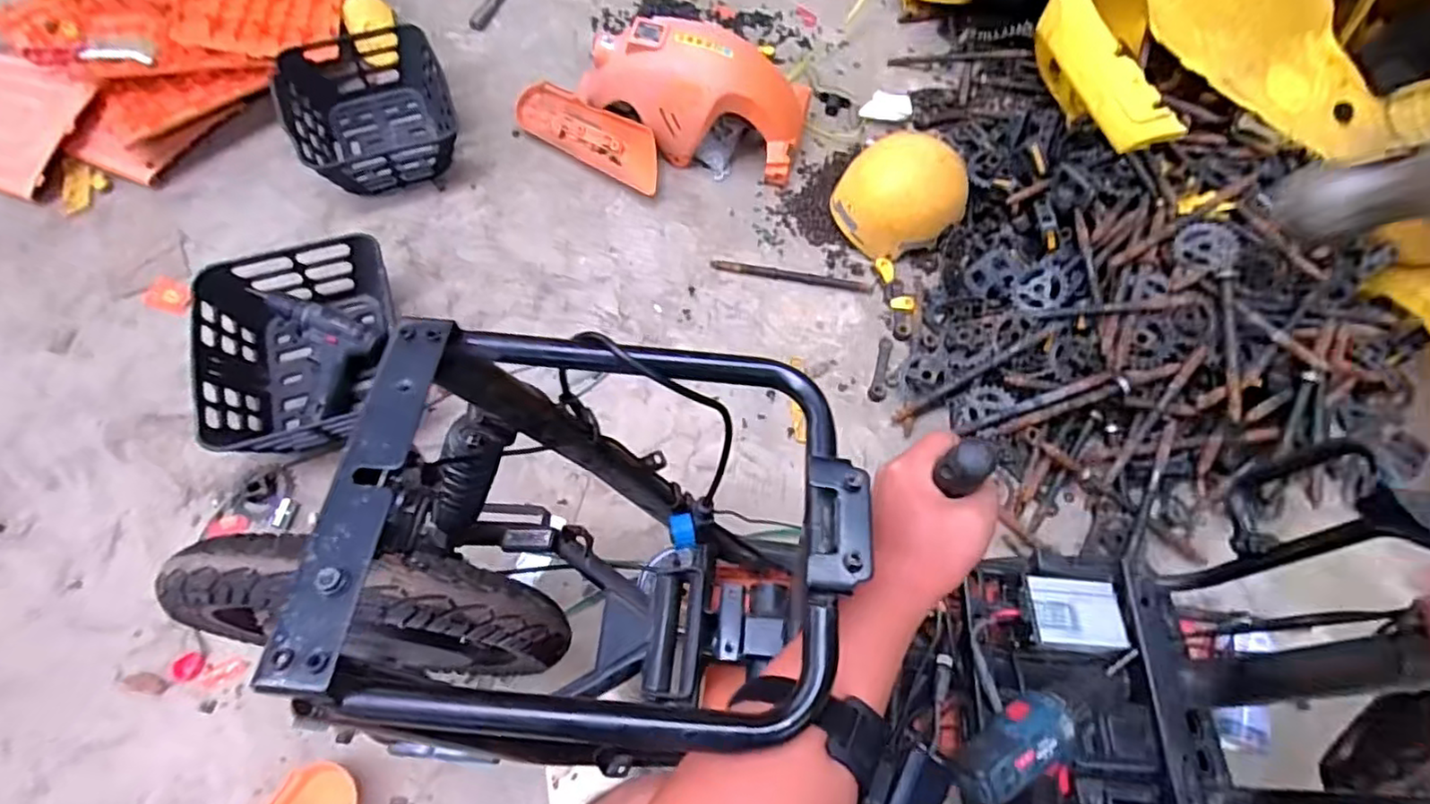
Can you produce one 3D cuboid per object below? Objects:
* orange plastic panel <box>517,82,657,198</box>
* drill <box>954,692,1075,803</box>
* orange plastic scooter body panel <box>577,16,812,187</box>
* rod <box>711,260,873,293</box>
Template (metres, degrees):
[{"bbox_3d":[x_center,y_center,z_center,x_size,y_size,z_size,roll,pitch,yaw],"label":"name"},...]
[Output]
[{"bbox_3d":[-0.235,-0.519,1.280,0.345,0.037,0.111,32,88,16],"label":"orange plastic panel"},{"bbox_3d":[0.279,0.380,0.588,0.118,0.048,0.202,-11,91,-9],"label":"drill"},{"bbox_3d":[-0.032,-0.554,1.230,0.437,0.217,0.188,1,65,-3],"label":"orange plastic scooter body panel"},{"bbox_3d":[0.138,-0.229,1.193,0.286,0.012,0.023,9,63,1],"label":"rod"}]

